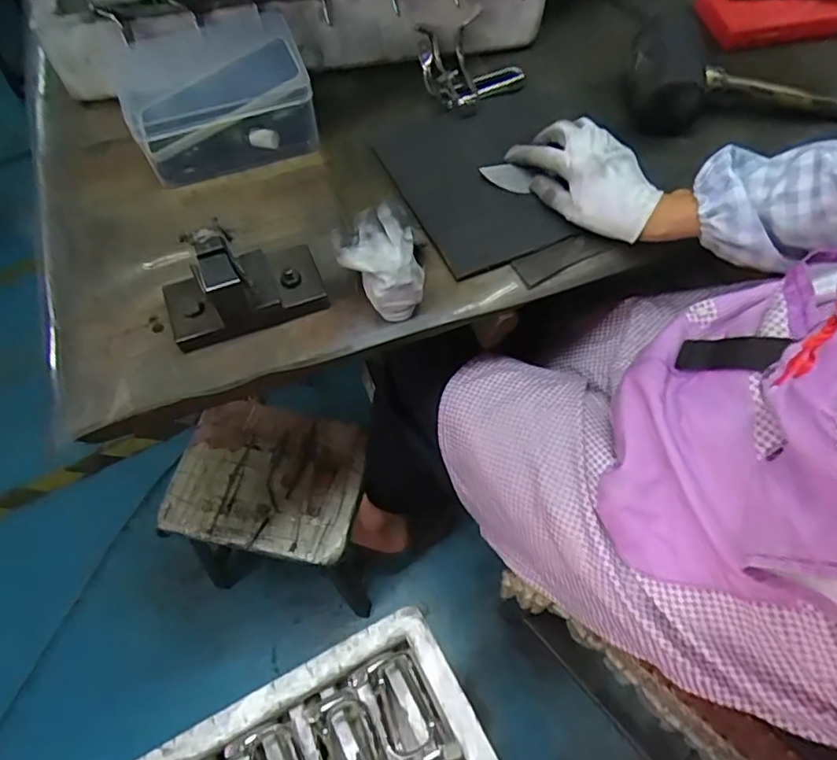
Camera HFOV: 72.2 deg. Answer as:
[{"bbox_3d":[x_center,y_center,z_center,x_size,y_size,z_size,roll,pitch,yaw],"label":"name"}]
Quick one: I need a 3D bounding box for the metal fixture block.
[{"bbox_3d":[-0.148,-0.082,0.475,0.127,0.069,0.061,-19,64,-8],"label":"metal fixture block"}]

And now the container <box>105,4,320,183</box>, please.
[{"bbox_3d":[-0.205,-0.283,0.584,0.184,0.083,0.128,-17,64,-7],"label":"container"}]

